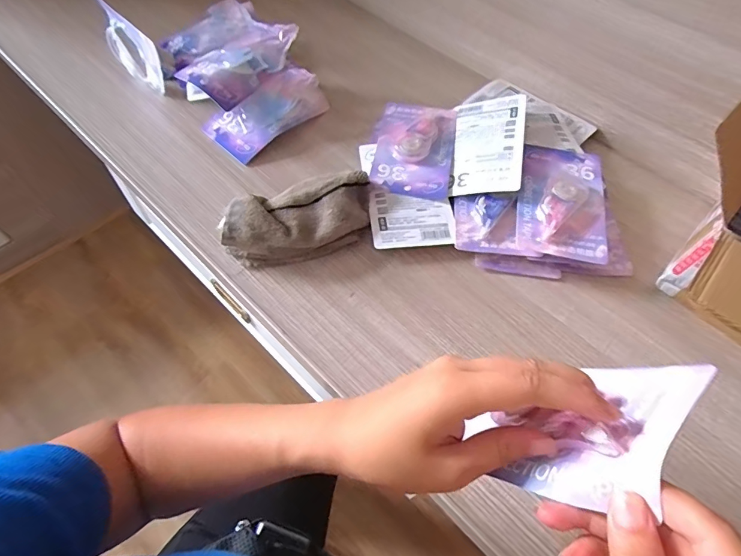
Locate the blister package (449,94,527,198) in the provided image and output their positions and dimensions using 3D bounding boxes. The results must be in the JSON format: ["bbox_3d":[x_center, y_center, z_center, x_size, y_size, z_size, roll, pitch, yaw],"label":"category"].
[{"bbox_3d":[0.147,-0.165,0.524,0.084,0.008,0.156,-2,58,22],"label":"blister package"}]

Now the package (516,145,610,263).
[{"bbox_3d":[0.219,-0.095,0.482,0.093,0.019,0.158,11,60,7],"label":"package"}]

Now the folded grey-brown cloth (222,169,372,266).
[{"bbox_3d":[-0.073,-0.063,0.461,0.164,0.045,0.082,-22,62,-16],"label":"folded grey-brown cloth"}]

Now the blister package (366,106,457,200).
[{"bbox_3d":[0.055,-0.171,0.541,0.102,0.016,0.158,9,58,2],"label":"blister package"}]

